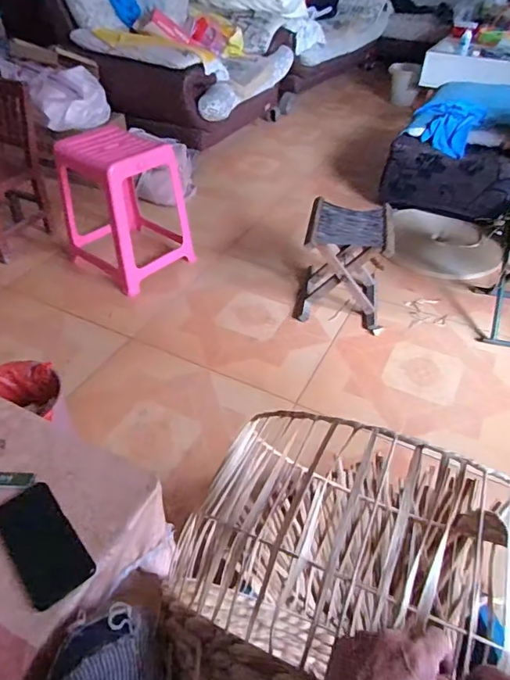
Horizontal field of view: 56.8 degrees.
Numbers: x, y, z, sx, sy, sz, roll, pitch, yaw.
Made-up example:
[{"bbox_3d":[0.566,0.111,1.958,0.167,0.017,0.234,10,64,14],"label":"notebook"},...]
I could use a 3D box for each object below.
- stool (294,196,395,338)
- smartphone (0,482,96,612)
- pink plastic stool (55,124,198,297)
[{"bbox_3d":[0.320,-0.273,1.654,0.298,0.317,0.331,11,44,11],"label":"stool"},{"bbox_3d":[-0.282,0.266,0.623,0.077,0.011,0.167,-30,51,-29],"label":"smartphone"},{"bbox_3d":[-0.482,-0.506,1.780,0.411,0.441,0.367,31,50,28],"label":"pink plastic stool"}]

